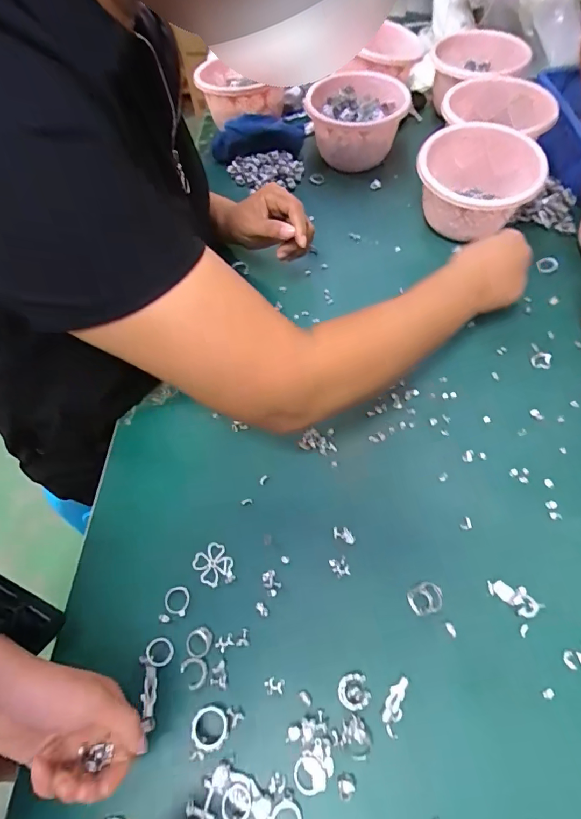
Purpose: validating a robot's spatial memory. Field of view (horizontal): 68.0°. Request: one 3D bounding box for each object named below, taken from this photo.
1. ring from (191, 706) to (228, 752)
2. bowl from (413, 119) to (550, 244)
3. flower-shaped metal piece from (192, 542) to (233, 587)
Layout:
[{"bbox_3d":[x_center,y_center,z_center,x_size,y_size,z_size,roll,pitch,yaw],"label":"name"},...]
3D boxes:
[{"bbox_3d":[-0.062,0.245,0.331,0.027,0.008,0.028,-2,60,4],"label":"ring"},{"bbox_3d":[0.236,-0.282,0.560,0.148,0.098,0.123,7,61,9],"label":"bowl"},{"bbox_3d":[-0.072,0.143,0.398,0.032,0.004,0.034,-34,63,-14],"label":"flower-shaped metal piece"}]

